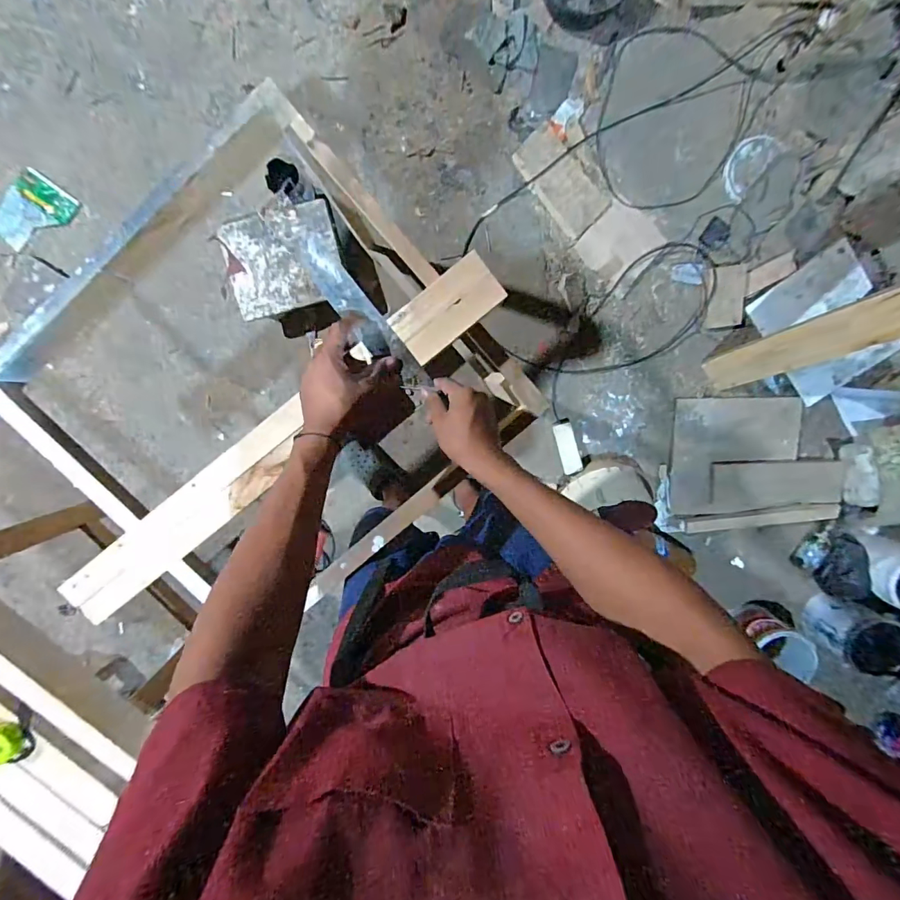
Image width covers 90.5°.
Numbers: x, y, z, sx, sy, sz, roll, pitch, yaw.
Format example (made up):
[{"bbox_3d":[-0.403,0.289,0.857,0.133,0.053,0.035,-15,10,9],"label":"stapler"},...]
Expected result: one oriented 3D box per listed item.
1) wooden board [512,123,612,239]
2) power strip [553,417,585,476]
[{"bbox_3d":[0.321,-0.774,1.288,0.153,0.014,0.292,-44,97,6],"label":"wooden board"},{"bbox_3d":[0.370,-0.009,1.401,0.068,0.039,0.173,-17,99,2],"label":"power strip"}]

